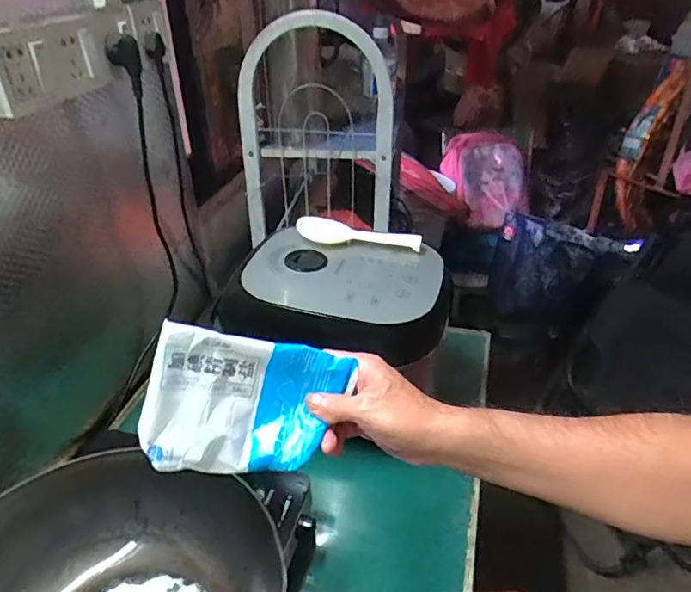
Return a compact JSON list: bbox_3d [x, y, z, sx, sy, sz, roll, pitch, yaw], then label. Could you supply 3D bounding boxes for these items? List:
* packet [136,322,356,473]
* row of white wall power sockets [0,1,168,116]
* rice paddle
[{"bbox_3d":[-0.082,0.091,0.445,0.155,0.114,0.024,12,2,-15],"label":"packet"},{"bbox_3d":[-0.342,-0.324,0.711,0.054,0.087,0.368,6,33,10],"label":"row of white wall power sockets"},{"bbox_3d":[0.020,-0.096,0.840,0.193,0.030,0.049,3,33,6],"label":"rice paddle"}]

